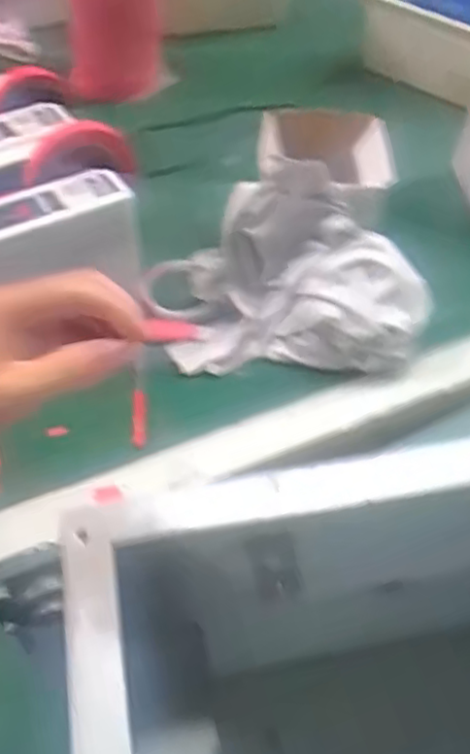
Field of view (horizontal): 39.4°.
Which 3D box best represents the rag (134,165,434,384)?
[{"bbox_3d":[0.045,-0.098,0.646,0.279,0.123,0.153,5,53,2],"label":"rag"}]

